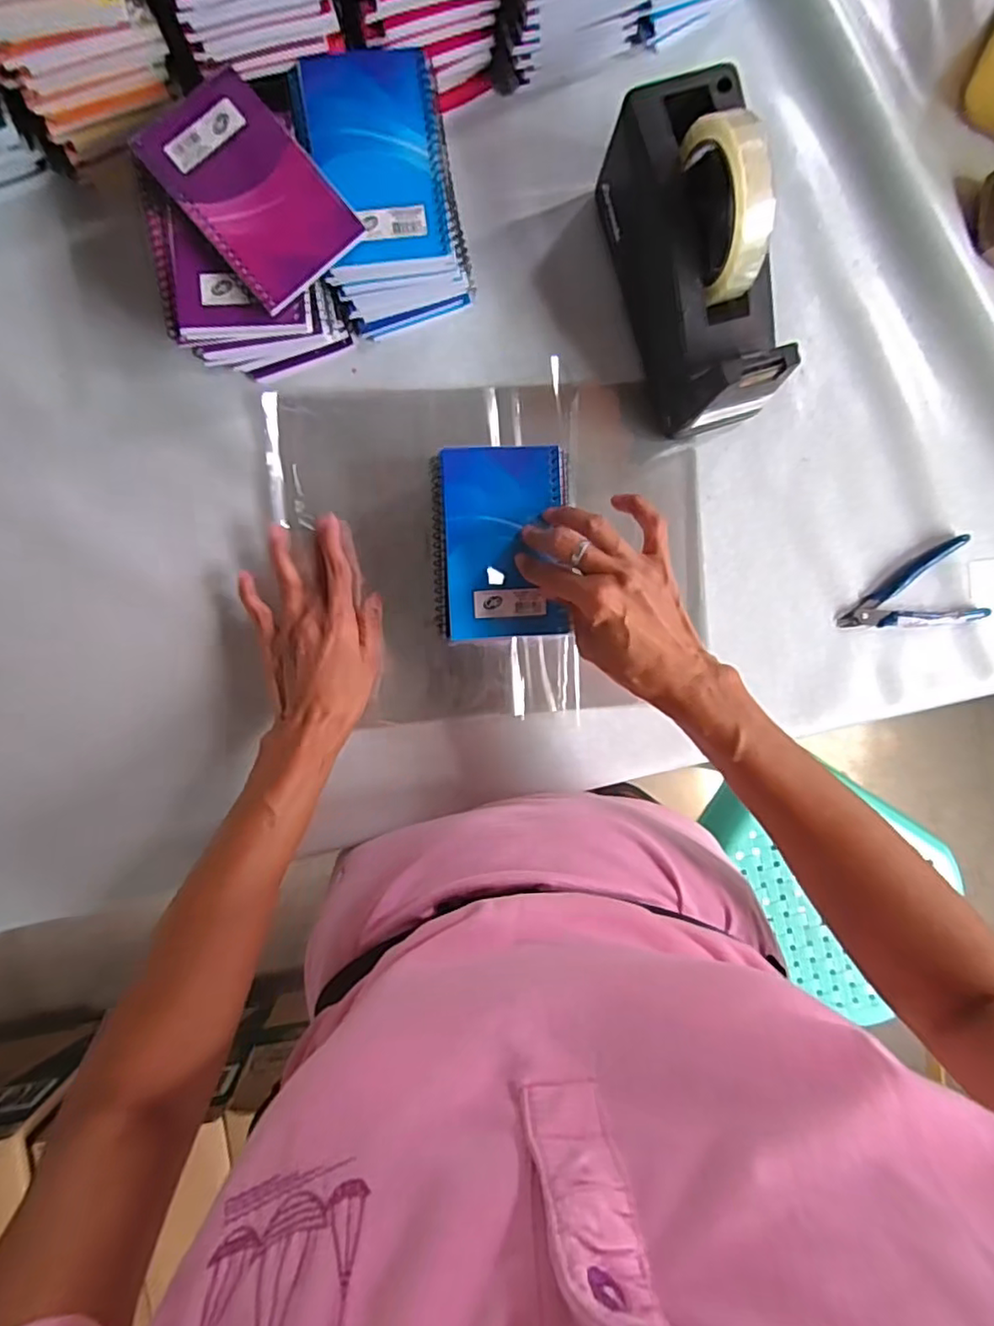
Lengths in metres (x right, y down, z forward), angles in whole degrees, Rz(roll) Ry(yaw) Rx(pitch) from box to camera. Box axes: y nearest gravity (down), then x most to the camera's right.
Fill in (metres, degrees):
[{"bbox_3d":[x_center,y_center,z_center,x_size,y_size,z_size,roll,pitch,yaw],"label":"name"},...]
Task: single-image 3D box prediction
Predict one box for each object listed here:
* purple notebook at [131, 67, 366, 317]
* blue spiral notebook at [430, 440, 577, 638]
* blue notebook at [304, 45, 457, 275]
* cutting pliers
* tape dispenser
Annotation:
[{"bbox_3d":[-0.157,-0.299,0.389,0.079,0.012,0.137,-40,93,-2],"label":"purple notebook"},{"bbox_3d":[0.004,-0.083,0.434,0.095,0.014,0.131,-3,91,-4],"label":"blue spiral notebook"},{"bbox_3d":[-0.075,-0.331,0.403,0.083,0.012,0.134,-10,91,-4],"label":"blue notebook"},{"bbox_3d":[0.336,-0.048,0.498,0.114,0.010,0.068,-24,92,-3],"label":"cutting pliers"},{"bbox_3d":[0.140,-0.278,0.428,0.077,0.131,0.205,-17,92,-4],"label":"tape dispenser"}]

